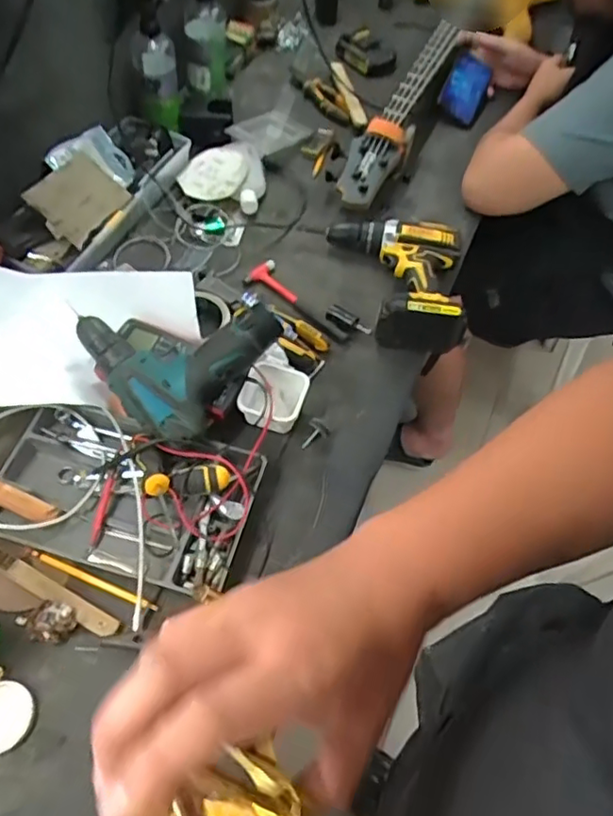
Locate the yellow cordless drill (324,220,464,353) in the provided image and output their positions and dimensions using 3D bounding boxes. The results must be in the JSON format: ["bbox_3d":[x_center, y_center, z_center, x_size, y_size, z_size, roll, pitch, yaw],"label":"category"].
[{"bbox_3d":[0.120,-0.180,0.853,0.190,0.082,0.212,7,57,1],"label":"yellow cordless drill"}]

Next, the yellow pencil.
[{"bbox_3d":[-0.221,0.177,0.628,0.150,0.014,0.008,21,59,9],"label":"yellow pencil"}]

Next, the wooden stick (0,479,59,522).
[{"bbox_3d":[-0.323,0.090,0.647,0.115,0.017,0.020,30,57,-15],"label":"wooden stick"}]

